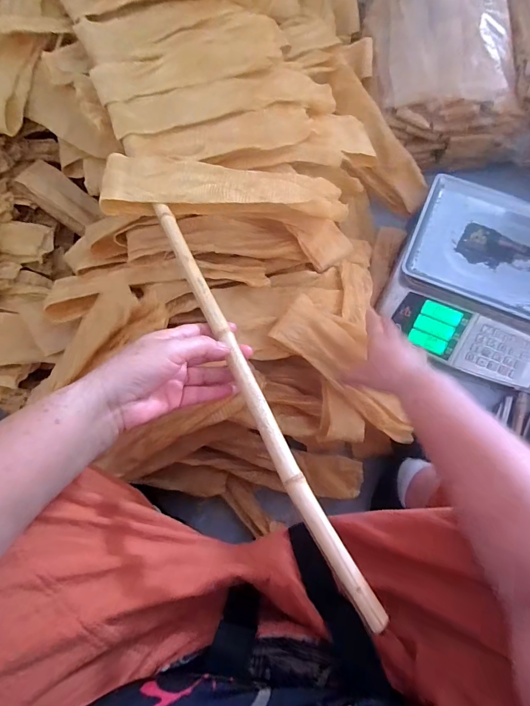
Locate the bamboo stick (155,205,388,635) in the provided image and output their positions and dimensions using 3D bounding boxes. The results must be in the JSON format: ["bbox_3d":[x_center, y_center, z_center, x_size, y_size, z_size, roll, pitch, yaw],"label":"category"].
[{"bbox_3d":[-0.024,0.010,0.349,0.020,0.010,0.454,-26,66,-7],"label":"bamboo stick"}]

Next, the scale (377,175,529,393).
[{"bbox_3d":[0.434,-0.143,0.713,0.340,0.093,0.351,24,75,8],"label":"scale"}]

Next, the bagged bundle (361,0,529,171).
[{"bbox_3d":[0.385,-0.641,0.787,0.319,0.190,0.397,0,74,1],"label":"bagged bundle"}]

